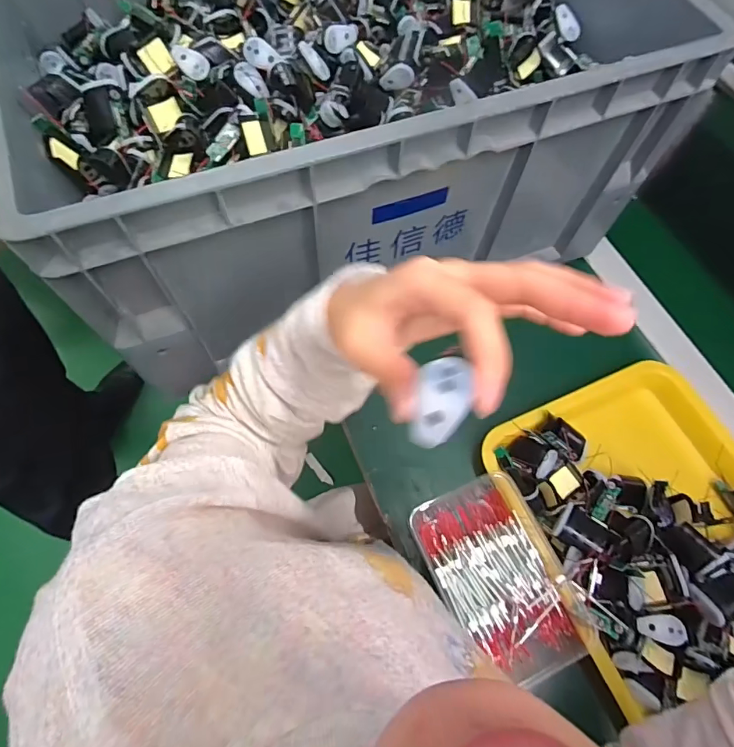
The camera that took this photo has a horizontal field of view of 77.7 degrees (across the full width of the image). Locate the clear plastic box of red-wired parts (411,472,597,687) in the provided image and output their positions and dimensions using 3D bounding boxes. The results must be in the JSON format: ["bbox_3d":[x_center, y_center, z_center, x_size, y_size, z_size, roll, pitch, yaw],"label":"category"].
[{"bbox_3d":[0.120,0.189,0.425,0.111,0.032,0.169,-19,67,-10],"label":"clear plastic box of red-wired parts"}]

